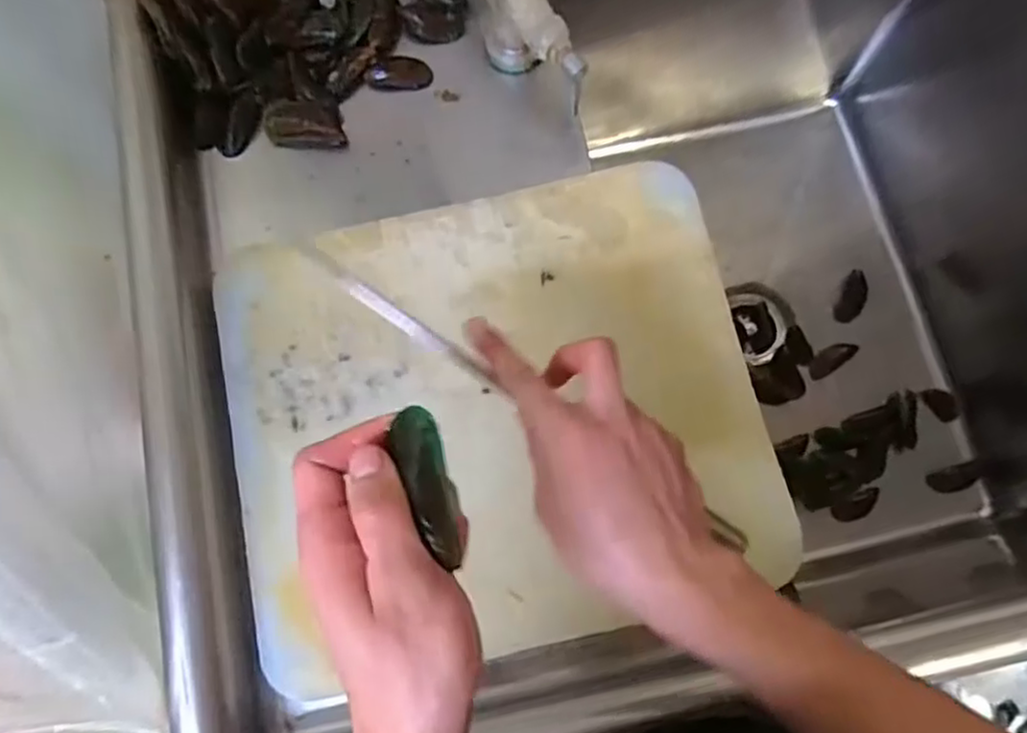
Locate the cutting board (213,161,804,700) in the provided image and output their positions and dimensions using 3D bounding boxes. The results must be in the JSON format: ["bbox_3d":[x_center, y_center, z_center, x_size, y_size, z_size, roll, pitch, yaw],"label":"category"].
[{"bbox_3d":[-0.015,0.033,0.532,0.387,0.029,0.339,-12,77,-2],"label":"cutting board"}]

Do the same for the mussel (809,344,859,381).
[{"bbox_3d":[0.415,-0.011,0.907,0.065,0.014,0.031,-33,78,-7],"label":"mussel"}]

